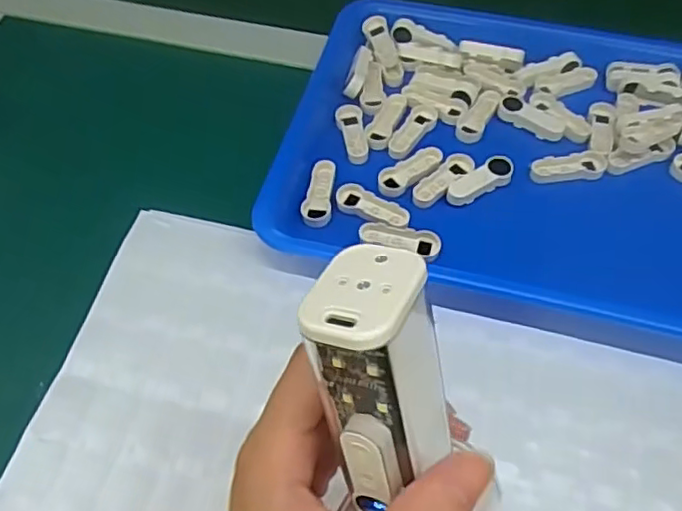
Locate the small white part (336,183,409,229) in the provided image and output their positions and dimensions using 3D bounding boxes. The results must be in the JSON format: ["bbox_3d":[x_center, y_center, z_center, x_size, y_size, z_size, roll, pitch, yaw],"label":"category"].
[{"bbox_3d":[0.020,-0.032,0.405,0.050,0.004,0.018,24,60,16],"label":"small white part"}]

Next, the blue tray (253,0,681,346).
[{"bbox_3d":[0.137,-0.076,0.429,0.330,0.032,0.246,12,58,9],"label":"blue tray"}]

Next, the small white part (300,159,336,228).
[{"bbox_3d":[-0.014,-0.041,0.416,0.019,0.010,0.050,4,57,3],"label":"small white part"}]

